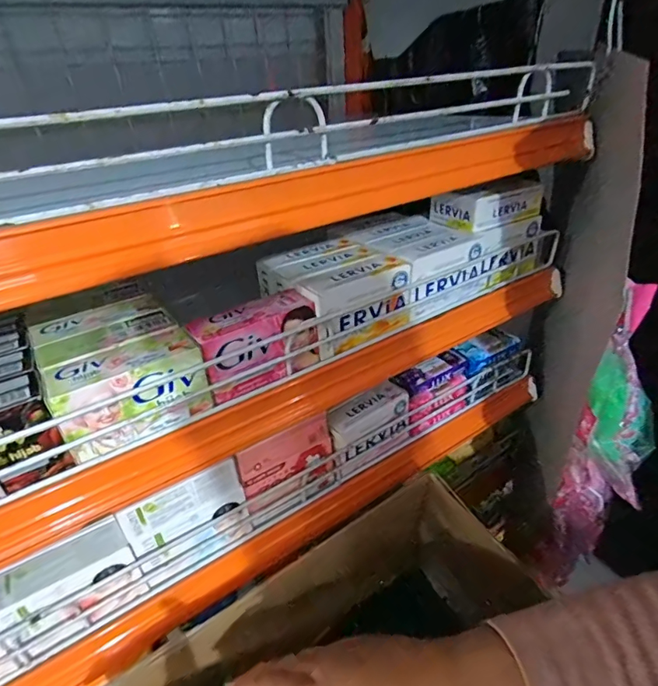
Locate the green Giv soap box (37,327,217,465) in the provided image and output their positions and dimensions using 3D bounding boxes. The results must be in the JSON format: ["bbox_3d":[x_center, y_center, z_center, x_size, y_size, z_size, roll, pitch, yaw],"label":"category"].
[{"bbox_3d":[-0.131,0.031,0.300,0.090,0.051,0.037,-22,36,-26],"label":"green Giv soap box"}]

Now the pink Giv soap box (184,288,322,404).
[{"bbox_3d":[-0.054,0.000,0.343,0.091,0.053,0.034,-22,36,-27],"label":"pink Giv soap box"}]

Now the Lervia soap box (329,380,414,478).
[{"bbox_3d":[0.038,0.089,0.466,0.095,0.065,0.034,-24,37,-29],"label":"Lervia soap box"}]

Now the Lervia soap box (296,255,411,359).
[{"bbox_3d":[0.024,-0.034,0.380,0.093,0.059,0.030,-21,36,-26],"label":"Lervia soap box"}]

